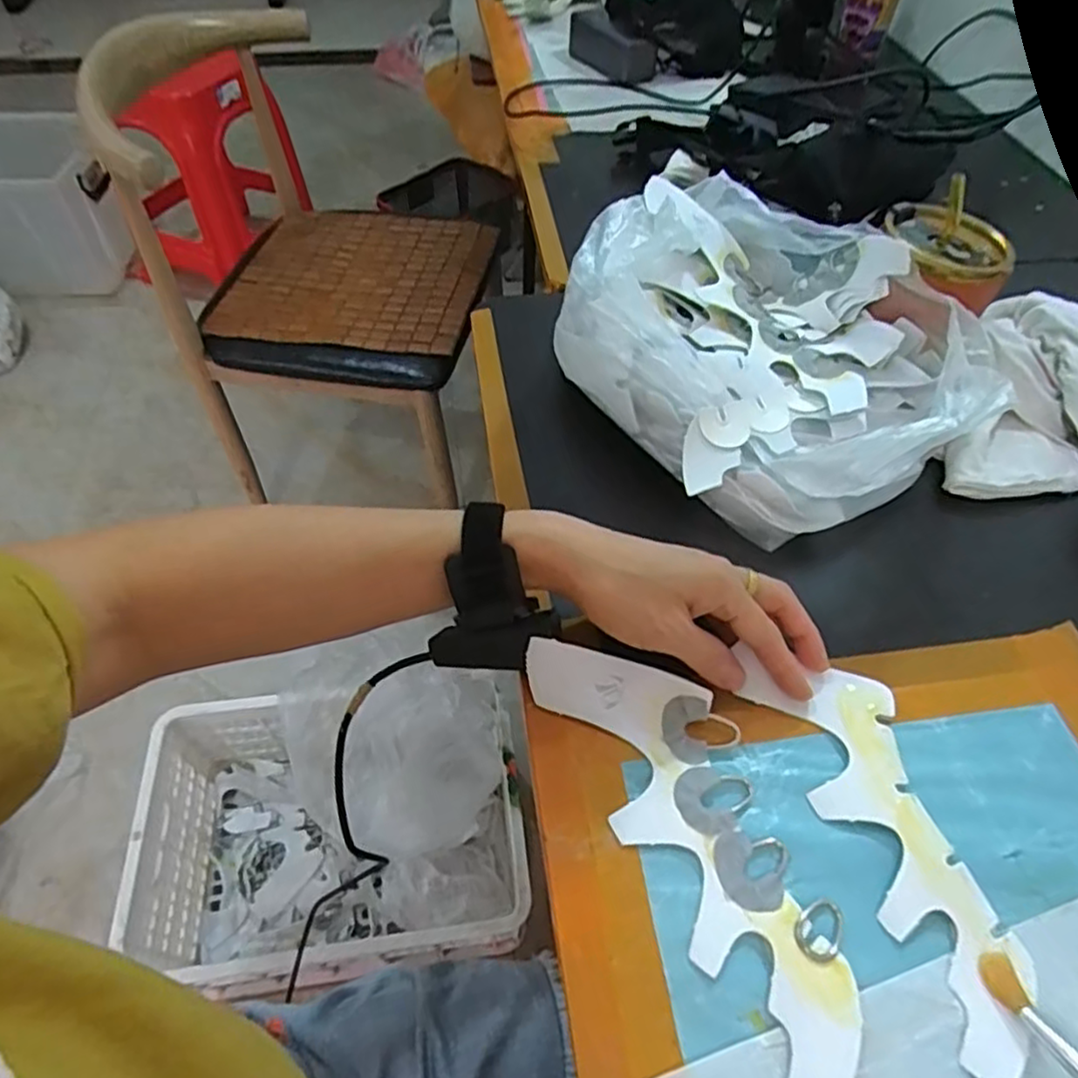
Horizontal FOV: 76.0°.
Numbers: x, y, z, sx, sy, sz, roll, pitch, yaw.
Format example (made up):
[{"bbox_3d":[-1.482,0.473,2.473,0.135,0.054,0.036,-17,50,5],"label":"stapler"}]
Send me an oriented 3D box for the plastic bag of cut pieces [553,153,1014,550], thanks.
[{"bbox_3d":[0.146,-0.124,0.474,0.214,0.111,0.262,-24,57,-18],"label":"plastic bag of cut pieces"}]

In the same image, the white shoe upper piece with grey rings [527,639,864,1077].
[{"bbox_3d":[0.081,0.134,0.327,0.076,0.028,0.219,-24,57,-18],"label":"white shoe upper piece with grey rings"}]

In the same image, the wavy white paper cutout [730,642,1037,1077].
[{"bbox_3d":[0.174,0.143,0.337,0.069,0.006,0.190,-12,54,-10],"label":"wavy white paper cutout"}]

